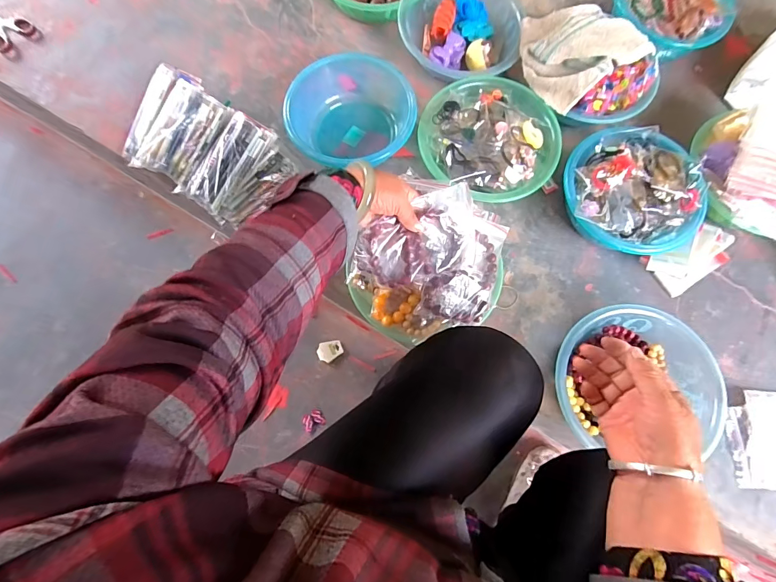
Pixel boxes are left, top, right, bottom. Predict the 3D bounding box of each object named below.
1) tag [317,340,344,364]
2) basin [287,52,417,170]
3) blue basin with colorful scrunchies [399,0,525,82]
[{"bbox_3d":[-0.122,0.125,0.796,0.054,0.005,0.043,-23,76,-15],"label":"tag"},{"bbox_3d":[-0.070,-0.322,0.676,0.215,0.083,0.229,0,75,-2],"label":"basin"},{"bbox_3d":[0.134,-0.507,0.733,0.226,0.085,0.218,0,75,-2],"label":"blue basin with colorful scrunchies"}]

